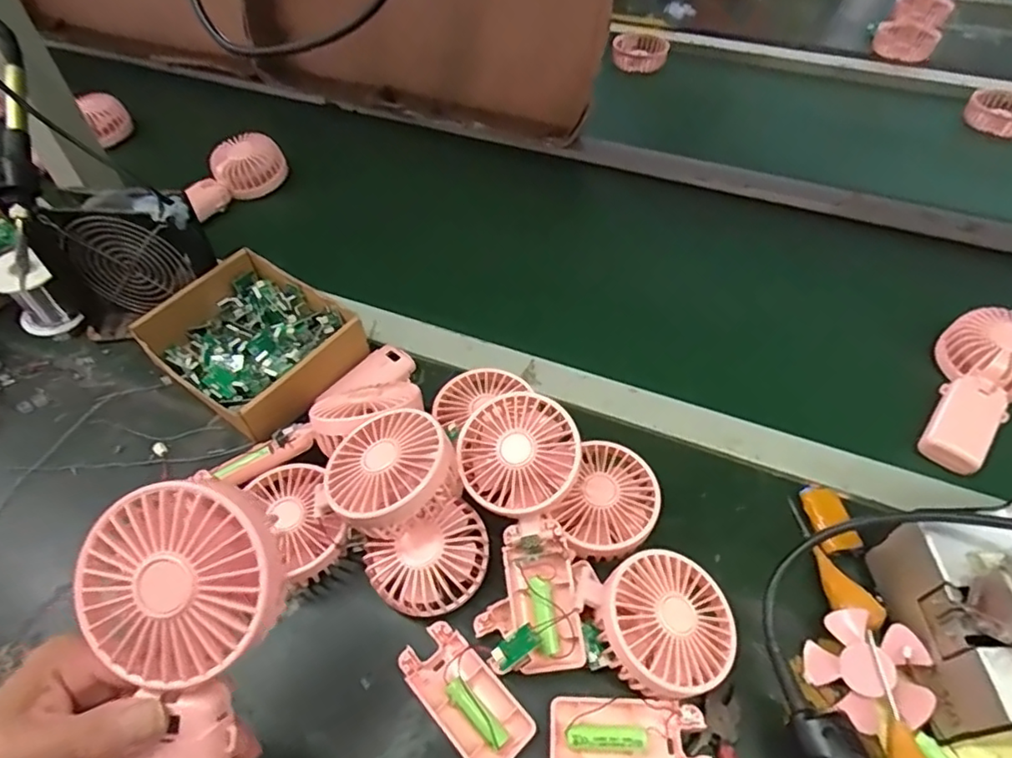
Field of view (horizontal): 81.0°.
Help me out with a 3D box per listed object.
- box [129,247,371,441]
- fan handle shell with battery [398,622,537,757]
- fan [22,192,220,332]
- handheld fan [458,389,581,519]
[{"bbox_3d":[-0.242,-0.034,0.566,0.177,0.053,0.146,30,58,23],"label":"box"},{"bbox_3d":[-0.027,0.213,0.397,0.047,0.022,0.095,-36,59,-24],"label":"fan handle shell with battery"},{"bbox_3d":[-0.370,-0.112,0.587,0.145,0.132,0.072,-8,52,-5],"label":"fan"},{"bbox_3d":[0.014,0.057,0.437,0.085,0.036,0.085,-5,66,11],"label":"handheld fan"}]

